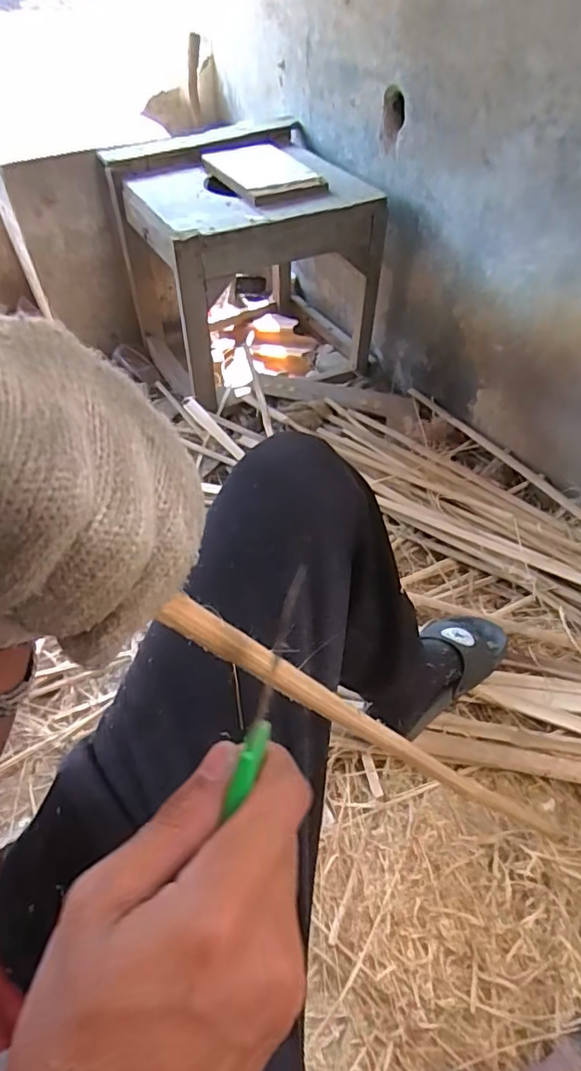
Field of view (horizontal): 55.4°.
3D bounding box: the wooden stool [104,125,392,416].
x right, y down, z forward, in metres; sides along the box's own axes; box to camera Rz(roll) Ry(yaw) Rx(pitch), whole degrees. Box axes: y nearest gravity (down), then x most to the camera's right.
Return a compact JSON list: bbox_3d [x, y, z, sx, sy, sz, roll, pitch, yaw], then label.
[{"bbox_3d":[-0.094,-0.585,1.234,0.452,0.425,0.464,-21,50,-13],"label":"wooden stool"}]

